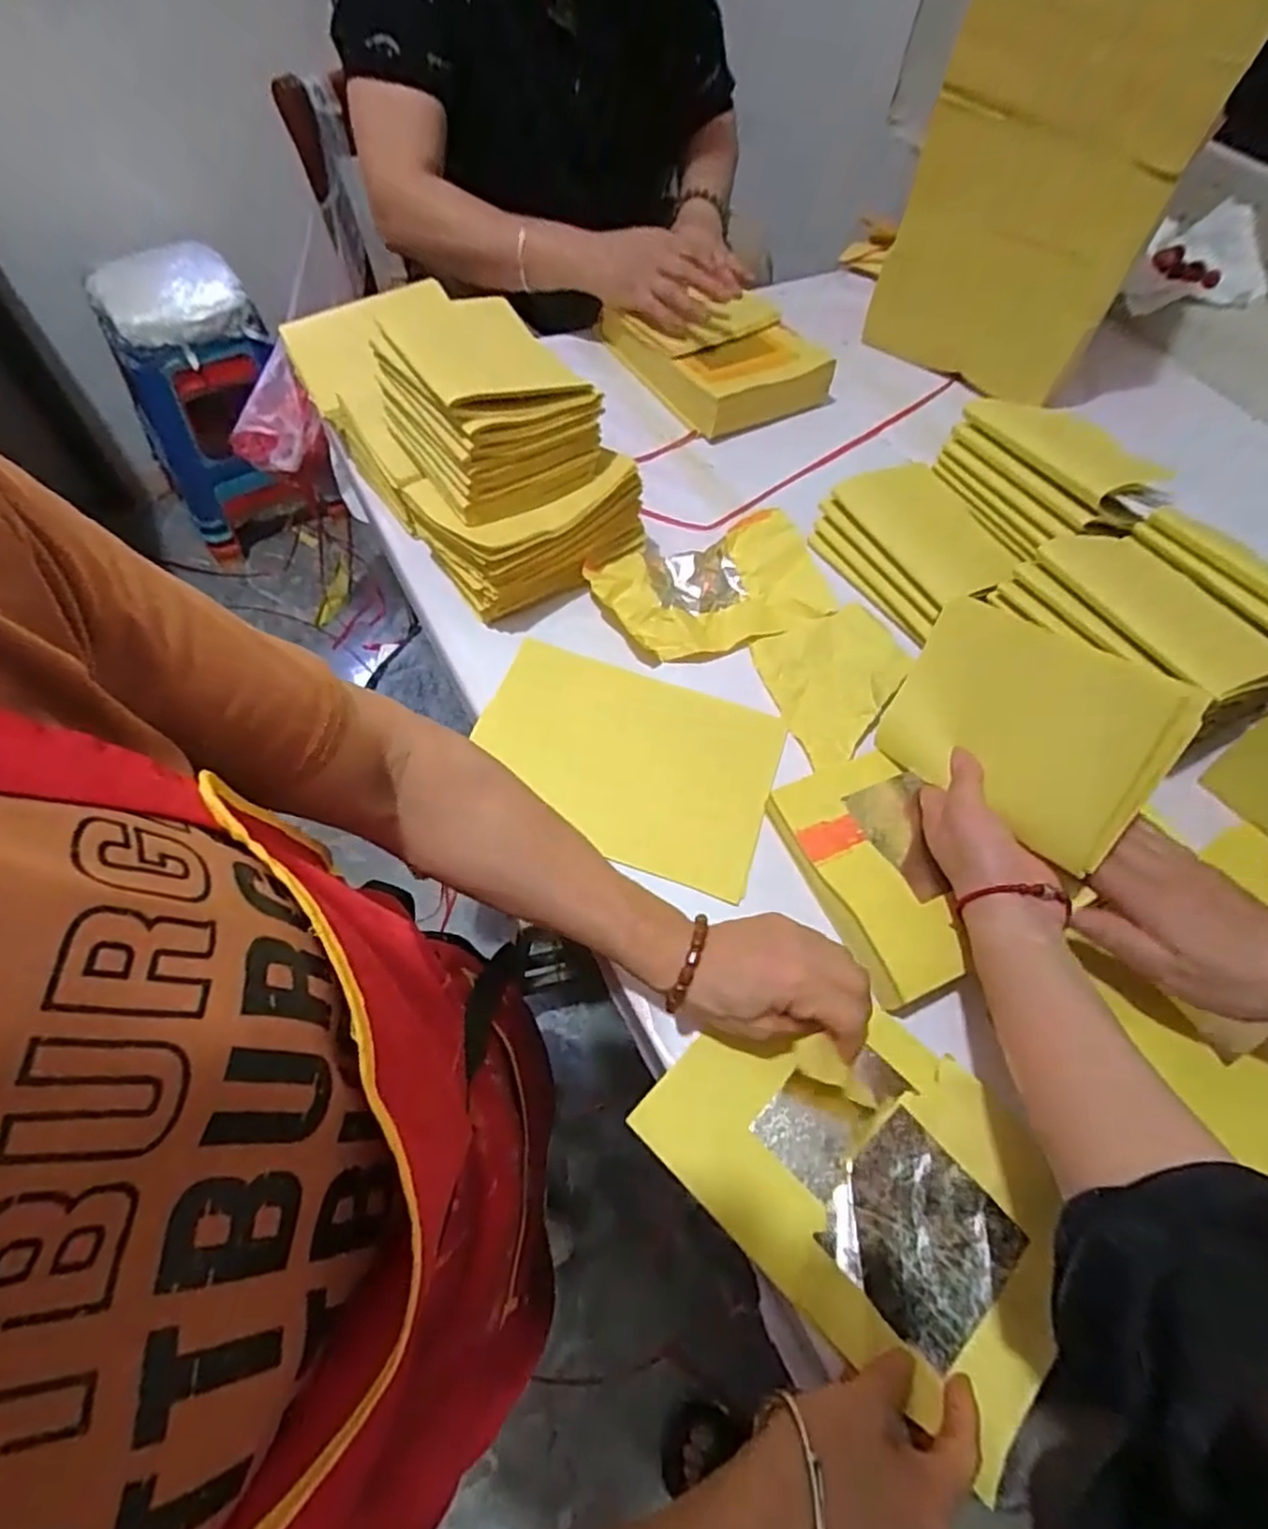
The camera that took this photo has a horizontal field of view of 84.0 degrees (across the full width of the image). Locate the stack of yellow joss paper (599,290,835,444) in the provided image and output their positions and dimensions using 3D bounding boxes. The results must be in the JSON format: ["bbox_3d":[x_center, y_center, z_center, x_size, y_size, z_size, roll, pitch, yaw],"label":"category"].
[{"bbox_3d":[0.090,-0.472,0.810,0.189,0.056,0.214,-25,63,-19],"label":"stack of yellow joss paper"}]

